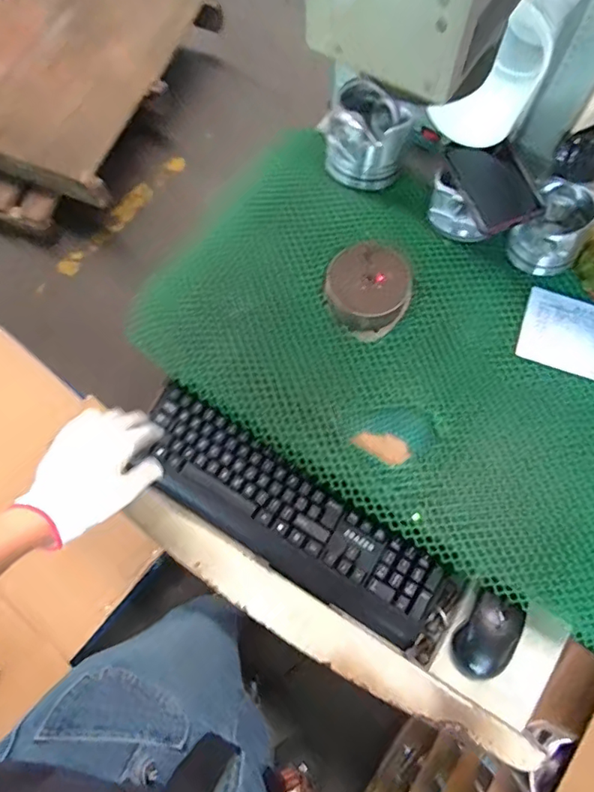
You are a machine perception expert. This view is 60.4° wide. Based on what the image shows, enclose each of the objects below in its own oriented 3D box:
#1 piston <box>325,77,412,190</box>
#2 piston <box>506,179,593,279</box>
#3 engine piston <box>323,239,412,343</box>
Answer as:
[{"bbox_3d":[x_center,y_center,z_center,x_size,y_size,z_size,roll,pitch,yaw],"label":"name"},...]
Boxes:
[{"bbox_3d":[0.097,-0.360,0.709,0.109,0.099,0.100,11,63,4],"label":"piston"},{"bbox_3d":[0.323,-0.209,0.649,0.079,0.093,0.075,34,67,15],"label":"piston"},{"bbox_3d":[0.090,-0.133,0.634,0.106,0.048,0.106,-1,74,2],"label":"engine piston"}]

